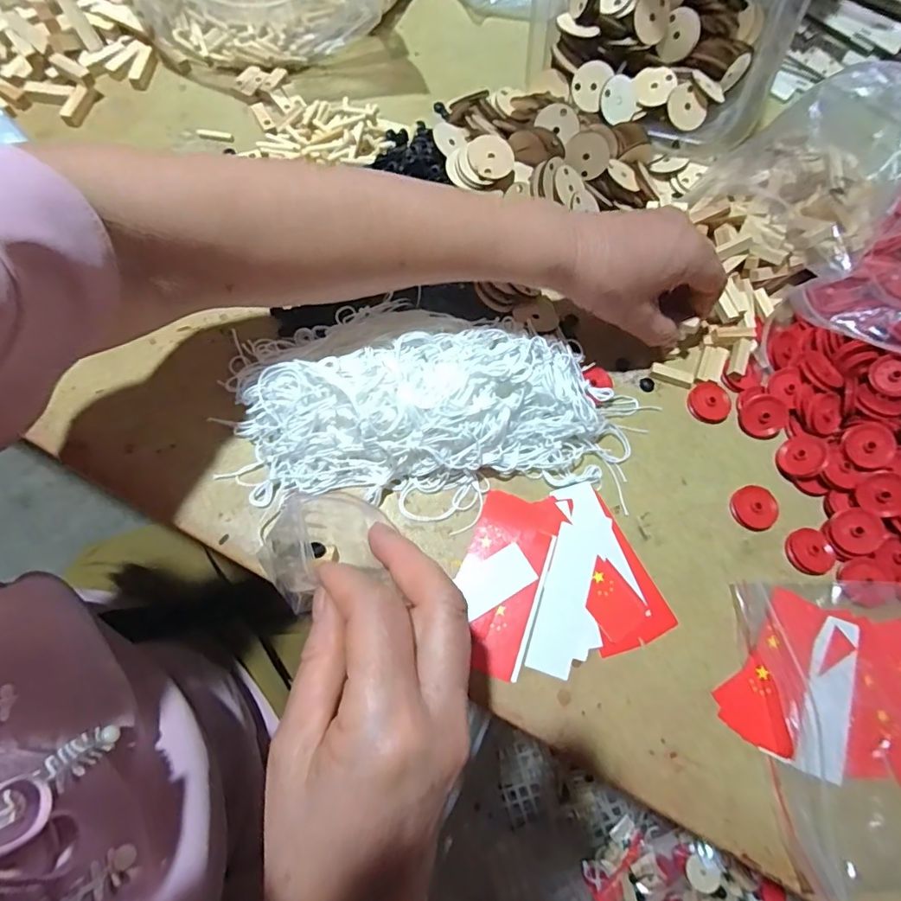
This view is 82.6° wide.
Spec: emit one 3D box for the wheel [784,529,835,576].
[{"bbox_3d":[0.231,0.065,0.329,0.023,0.011,0.028,-15,73,-8],"label":"wheel"}]

